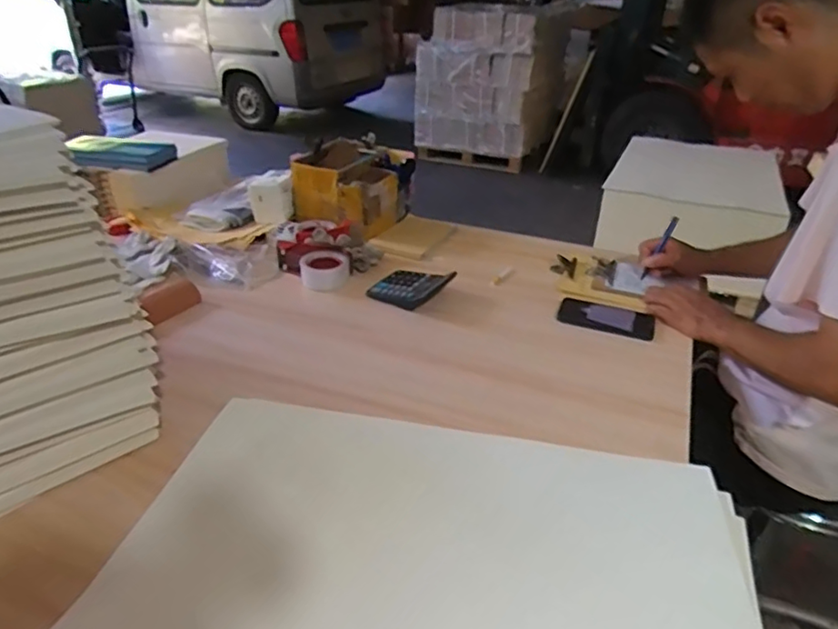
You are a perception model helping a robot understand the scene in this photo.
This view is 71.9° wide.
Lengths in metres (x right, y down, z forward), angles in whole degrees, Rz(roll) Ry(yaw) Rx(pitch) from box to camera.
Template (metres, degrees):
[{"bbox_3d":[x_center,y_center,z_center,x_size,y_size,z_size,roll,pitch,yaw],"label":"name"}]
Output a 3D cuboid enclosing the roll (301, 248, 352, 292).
[{"bbox_3d":[-0.188,-0.094,1.164,0.101,0.042,0.095,-4,31,-8],"label":"roll"}]

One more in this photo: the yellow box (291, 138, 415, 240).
[{"bbox_3d":[-0.165,-0.306,1.389,0.226,0.146,0.263,17,35,24],"label":"yellow box"}]

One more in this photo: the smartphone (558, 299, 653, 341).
[{"bbox_3d":[0.338,0.005,1.044,0.164,0.005,0.090,13,33,19],"label":"smartphone"}]

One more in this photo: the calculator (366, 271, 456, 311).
[{"bbox_3d":[-0.021,-0.056,1.107,0.126,0.026,0.137,23,37,32],"label":"calculator"}]

